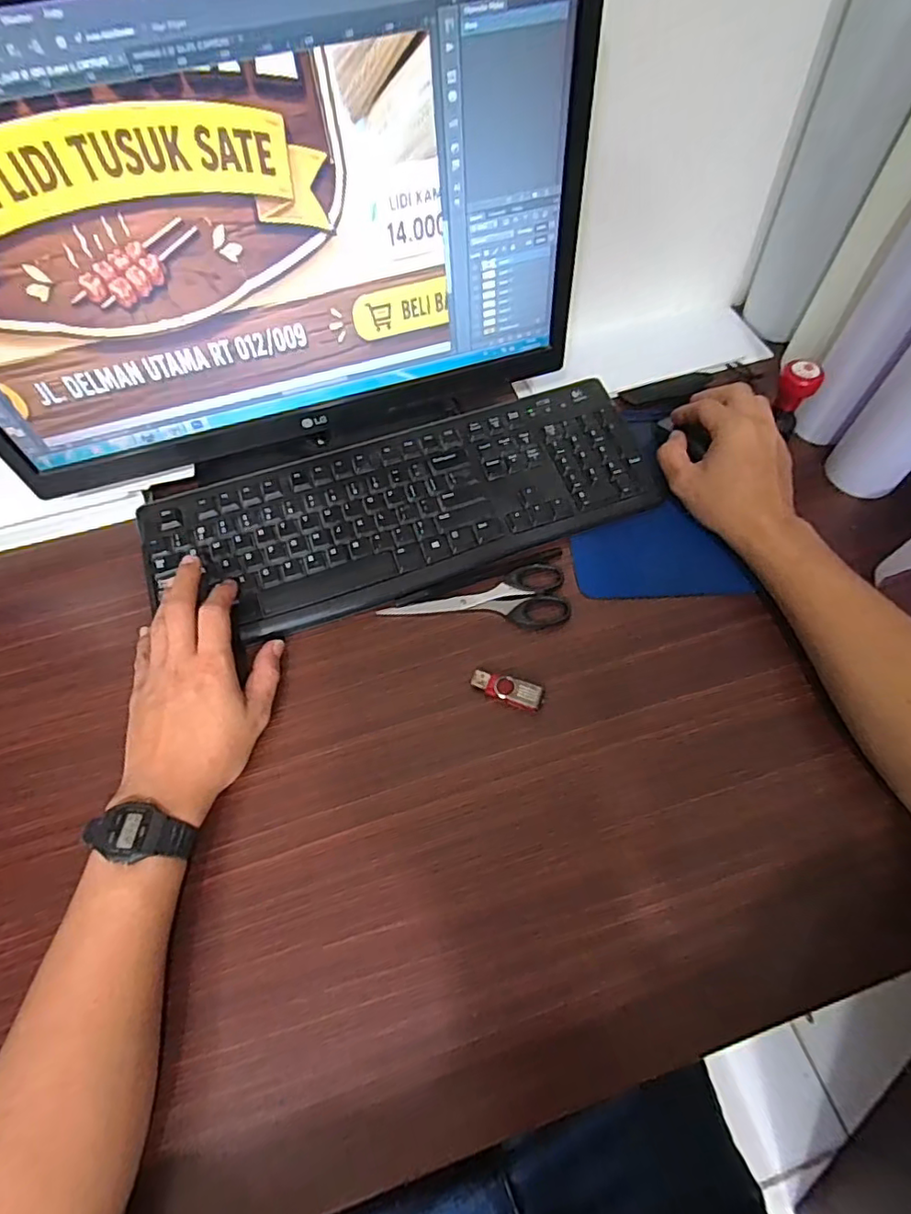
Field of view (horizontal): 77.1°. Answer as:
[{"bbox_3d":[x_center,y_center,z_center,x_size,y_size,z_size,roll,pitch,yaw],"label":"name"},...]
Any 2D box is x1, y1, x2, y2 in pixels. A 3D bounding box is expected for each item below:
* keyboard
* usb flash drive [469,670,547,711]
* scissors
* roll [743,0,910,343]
[{"bbox_3d":[-0.042,-0.088,0.501,0.431,0.030,0.154,-17,61,-7],"label":"keyboard"},{"bbox_3d":[0.038,0.062,0.426,0.053,0.012,0.018,13,61,9],"label":"usb flash drive"},{"bbox_3d":[0.016,-0.002,0.465,0.149,0.006,0.054,-7,60,-2],"label":"scissors"},{"bbox_3d":[0.318,-0.385,0.486,0.078,0.312,0.072,20,63,13],"label":"roll"}]

